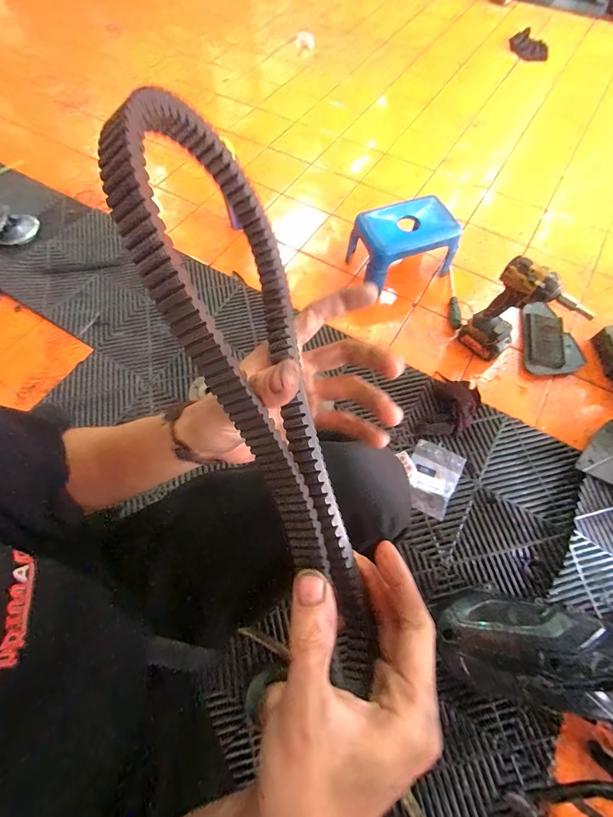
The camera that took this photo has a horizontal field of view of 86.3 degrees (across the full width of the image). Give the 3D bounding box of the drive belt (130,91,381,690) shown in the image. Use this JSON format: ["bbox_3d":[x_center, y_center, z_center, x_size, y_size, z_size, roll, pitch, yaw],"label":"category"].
[{"bbox_3d":[-0.019,0.007,0.195,0.071,0.066,0.333,-19,93,-8],"label":"drive belt"}]

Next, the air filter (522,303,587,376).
[{"bbox_3d":[0.648,-0.186,0.870,0.151,0.042,0.205,2,66,1],"label":"air filter"}]

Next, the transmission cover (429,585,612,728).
[{"bbox_3d":[0.431,0.429,0.565,0.406,0.094,0.164,11,66,5],"label":"transmission cover"}]

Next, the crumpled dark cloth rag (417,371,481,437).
[{"bbox_3d":[0.349,-0.002,0.786,0.115,0.039,0.178,25,68,11],"label":"crumpled dark cloth rag"}]

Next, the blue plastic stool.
[{"bbox_3d":[0.271,-0.468,0.926,0.264,0.172,0.172,-19,68,-8],"label":"blue plastic stool"}]

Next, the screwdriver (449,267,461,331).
[{"bbox_3d":[0.418,-0.321,0.931,0.025,0.032,0.225,6,66,3],"label":"screwdriver"}]

